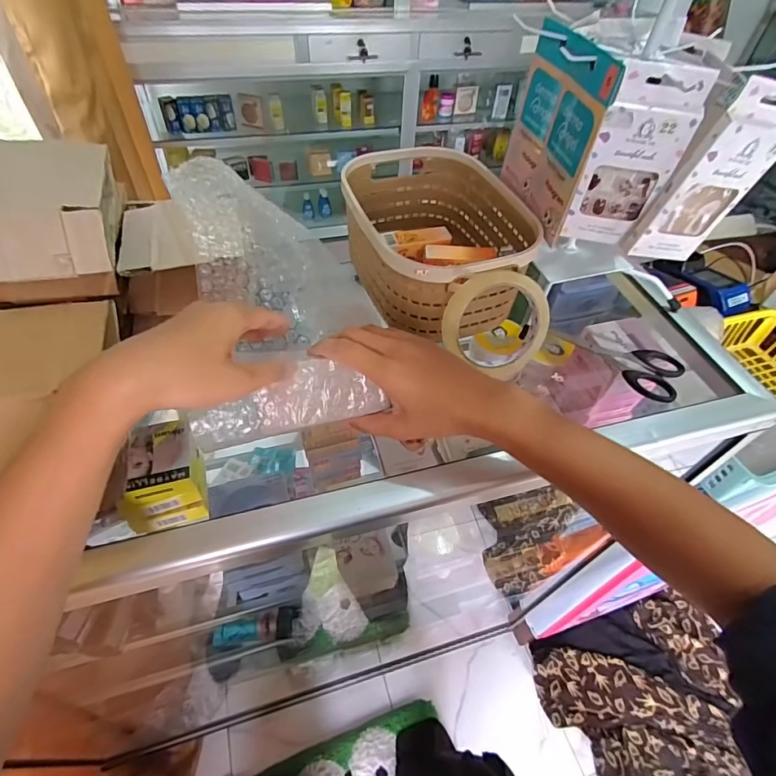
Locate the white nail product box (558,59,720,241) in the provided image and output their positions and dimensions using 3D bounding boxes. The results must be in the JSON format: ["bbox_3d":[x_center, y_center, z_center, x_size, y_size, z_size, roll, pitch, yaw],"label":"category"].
[{"bbox_3d":[0.203,-0.189,0.378,0.064,0.137,0.021,14,51,7],"label":"white nail product box"}]

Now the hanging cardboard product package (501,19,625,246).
[{"bbox_3d":[0.146,-0.231,0.403,0.012,0.134,0.139,-4,51,-7],"label":"hanging cardboard product package"}]

